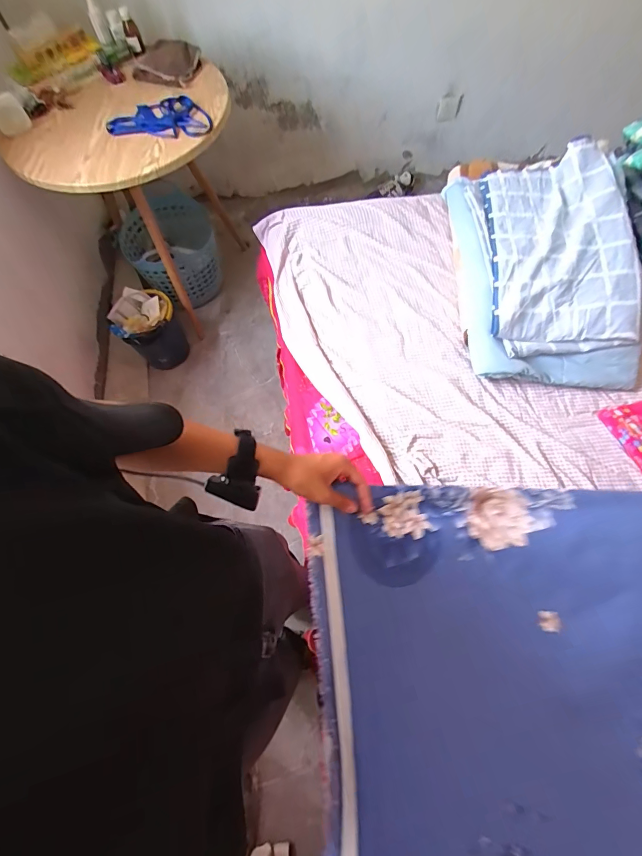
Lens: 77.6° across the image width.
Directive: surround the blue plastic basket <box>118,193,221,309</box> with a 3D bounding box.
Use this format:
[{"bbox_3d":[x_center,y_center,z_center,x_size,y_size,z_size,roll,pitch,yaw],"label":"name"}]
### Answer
[{"bbox_3d":[-0.616,-0.744,1.667,0.371,0.395,0.347,-25,68,-8],"label":"blue plastic basket"}]

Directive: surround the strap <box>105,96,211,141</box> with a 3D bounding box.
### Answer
[{"bbox_3d":[-0.452,-0.883,1.135,0.293,0.032,0.138,3,67,4],"label":"strap"}]

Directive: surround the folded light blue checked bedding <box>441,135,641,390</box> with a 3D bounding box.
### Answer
[{"bbox_3d":[0.617,-0.445,1.099,0.442,0.225,0.646,-2,67,2],"label":"folded light blue checked bedding"}]

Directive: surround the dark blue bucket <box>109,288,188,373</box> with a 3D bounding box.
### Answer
[{"bbox_3d":[-0.660,-0.383,1.583,0.229,0.266,0.217,-25,68,-8],"label":"dark blue bucket"}]

